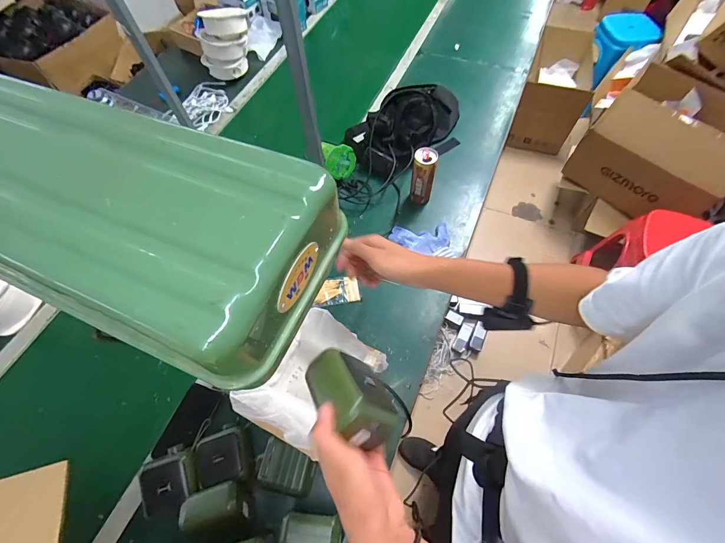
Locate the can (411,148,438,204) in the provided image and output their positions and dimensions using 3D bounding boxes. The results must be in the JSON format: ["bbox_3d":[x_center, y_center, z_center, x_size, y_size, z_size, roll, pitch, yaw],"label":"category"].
[{"bbox_3d":[0.150,-0.235,0.853,0.054,0.143,0.055,8,63,6],"label":"can"}]

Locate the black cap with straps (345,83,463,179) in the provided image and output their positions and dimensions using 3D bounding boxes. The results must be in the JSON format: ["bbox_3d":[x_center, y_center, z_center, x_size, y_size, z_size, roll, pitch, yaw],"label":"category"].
[{"bbox_3d":[0.142,-0.426,0.980,0.367,0.098,0.210,-36,67,-16],"label":"black cap with straps"}]

